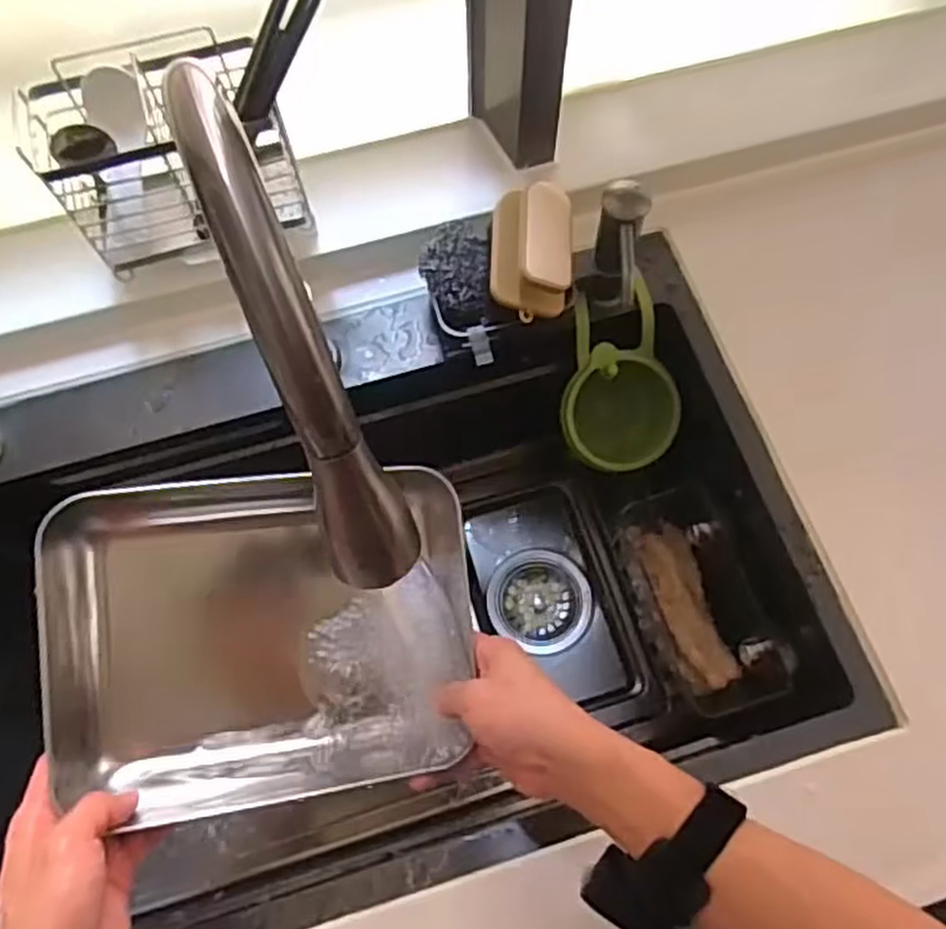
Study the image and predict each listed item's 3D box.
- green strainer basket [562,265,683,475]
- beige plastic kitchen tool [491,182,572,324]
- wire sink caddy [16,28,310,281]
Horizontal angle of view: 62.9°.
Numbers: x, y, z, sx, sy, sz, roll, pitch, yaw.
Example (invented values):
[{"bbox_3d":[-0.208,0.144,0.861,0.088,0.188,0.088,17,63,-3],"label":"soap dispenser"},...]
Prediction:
[{"bbox_3d":[0.133,-0.079,0.706,0.104,0.058,0.176,1,105,-3],"label":"green strainer basket"},{"bbox_3d":[0.045,-0.166,0.597,0.060,0.040,0.095,1,68,1],"label":"beige plastic kitchen tool"},{"bbox_3d":[-0.226,-0.231,0.579,0.167,0.130,0.089,-14,69,-5],"label":"wire sink caddy"}]

